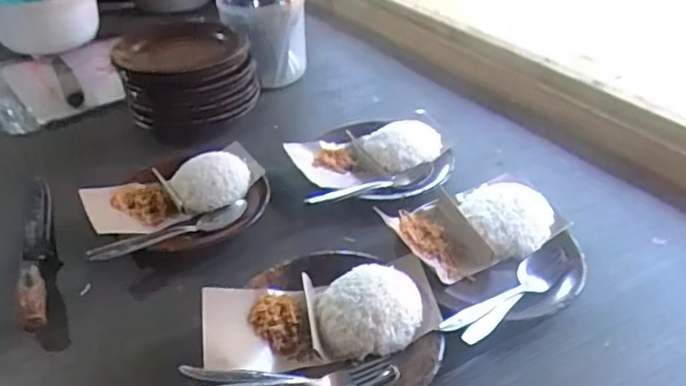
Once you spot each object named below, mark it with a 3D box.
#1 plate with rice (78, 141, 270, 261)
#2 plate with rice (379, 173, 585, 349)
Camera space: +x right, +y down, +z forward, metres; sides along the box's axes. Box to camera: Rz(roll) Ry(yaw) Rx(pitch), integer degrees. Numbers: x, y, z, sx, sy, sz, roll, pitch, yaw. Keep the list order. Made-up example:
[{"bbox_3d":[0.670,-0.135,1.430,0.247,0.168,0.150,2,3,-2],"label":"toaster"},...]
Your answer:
[{"bbox_3d":[-0.195,0.006,0.693,0.204,0.042,0.169,-18,39,-21],"label":"plate with rice"},{"bbox_3d":[0.151,0.058,0.603,0.196,0.042,0.181,-1,36,1],"label":"plate with rice"}]

